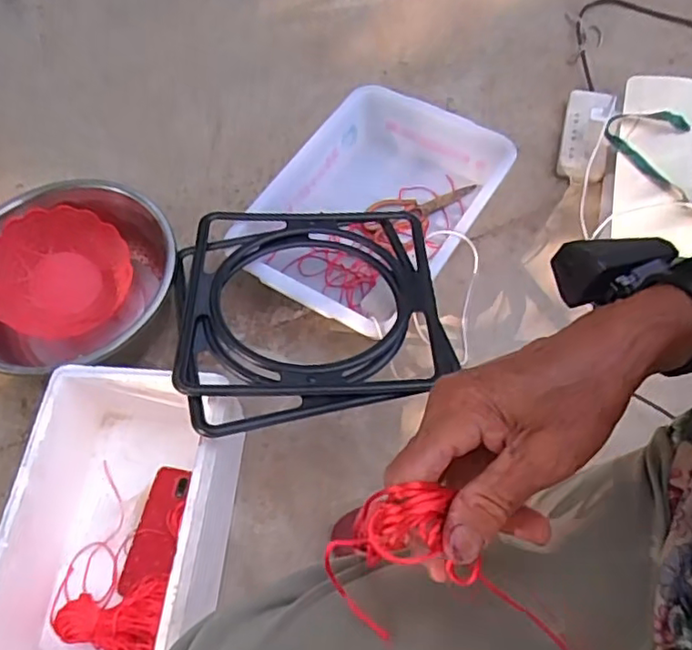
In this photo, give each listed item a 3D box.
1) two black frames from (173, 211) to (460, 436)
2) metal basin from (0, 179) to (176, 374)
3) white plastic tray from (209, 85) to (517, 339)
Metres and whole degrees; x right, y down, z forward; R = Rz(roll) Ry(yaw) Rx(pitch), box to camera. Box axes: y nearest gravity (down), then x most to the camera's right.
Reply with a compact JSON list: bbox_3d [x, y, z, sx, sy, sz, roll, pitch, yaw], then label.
[{"bbox_3d":[-0.048,-0.032,0.818,0.349,0.040,0.363,-6,48,-5],"label":"two black frames"},{"bbox_3d":[-0.394,-0.052,0.895,0.293,0.132,0.300,0,62,1],"label":"metal basin"},{"bbox_3d":[0.041,-0.183,0.960,0.308,0.088,0.421,32,67,16],"label":"white plastic tray"}]

